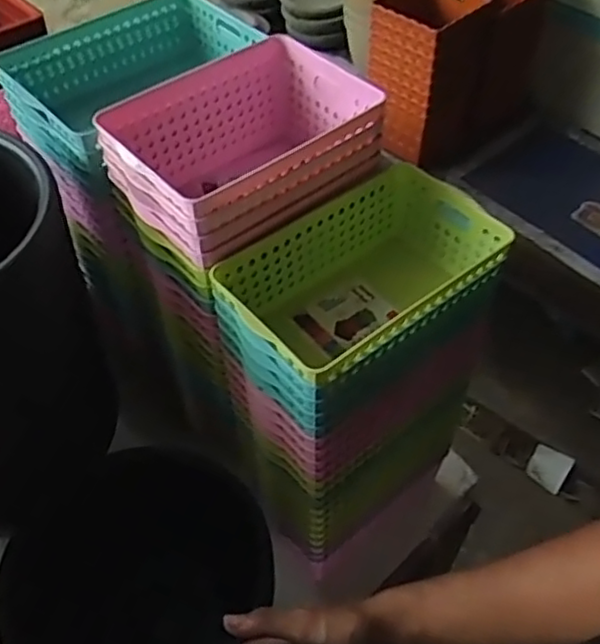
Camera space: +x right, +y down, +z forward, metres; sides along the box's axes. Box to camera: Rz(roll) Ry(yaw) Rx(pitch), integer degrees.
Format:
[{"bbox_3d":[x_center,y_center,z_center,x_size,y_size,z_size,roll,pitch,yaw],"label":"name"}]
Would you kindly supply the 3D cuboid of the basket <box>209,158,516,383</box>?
[{"bbox_3d":[0.066,-0.033,0.722,0.282,0.112,0.170,-32,57,-24],"label":"basket"}]

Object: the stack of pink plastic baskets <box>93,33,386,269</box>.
[{"bbox_3d":[-0.060,-0.176,0.746,0.264,0.133,0.192,-36,59,-26],"label":"stack of pink plastic baskets"}]

